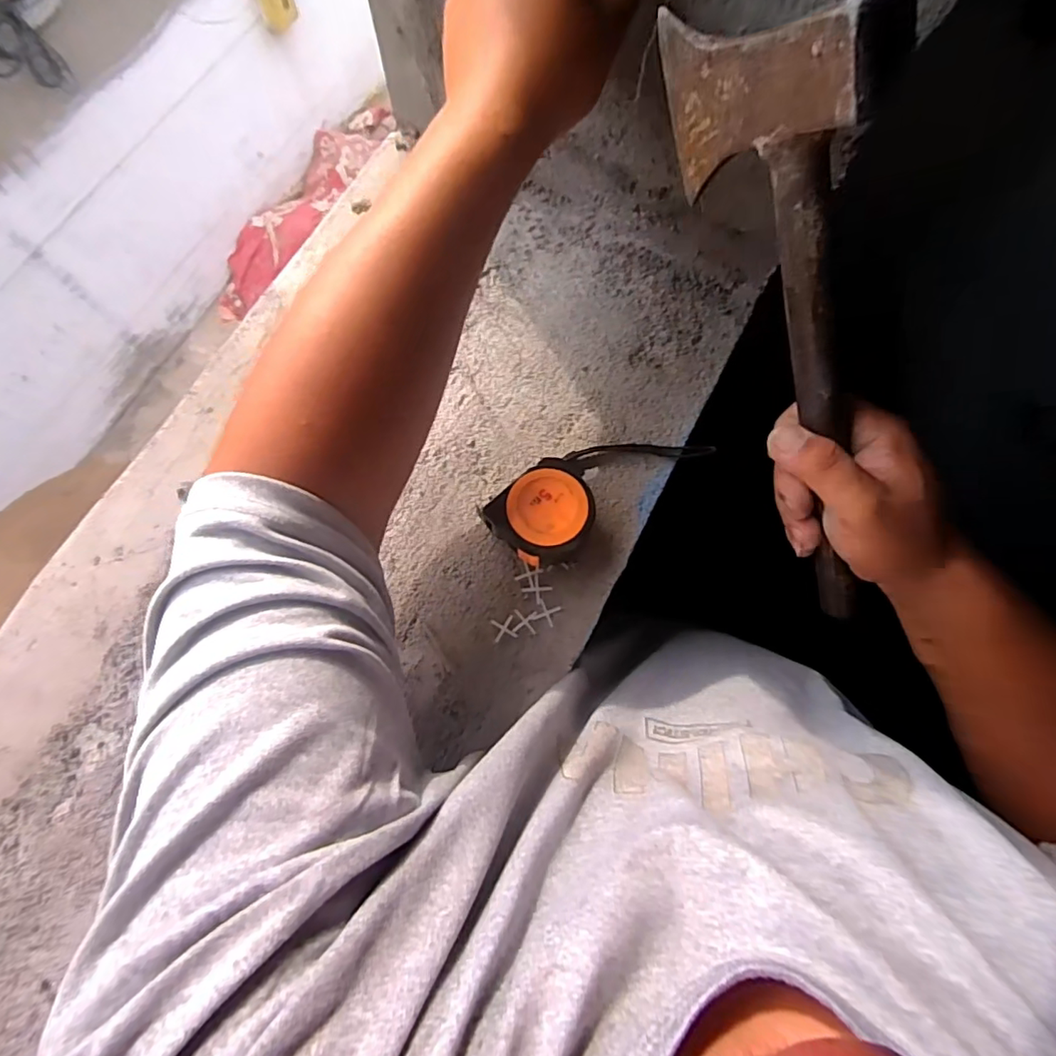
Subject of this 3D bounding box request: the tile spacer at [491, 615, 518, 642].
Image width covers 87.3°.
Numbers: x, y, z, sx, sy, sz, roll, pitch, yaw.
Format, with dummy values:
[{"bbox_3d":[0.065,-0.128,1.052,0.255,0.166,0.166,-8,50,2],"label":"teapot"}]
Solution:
[{"bbox_3d":[-0.017,0.071,0.392,0.016,0.004,0.016,-12,75,-4],"label":"tile spacer"}]

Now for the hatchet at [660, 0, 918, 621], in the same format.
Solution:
[{"bbox_3d":[0.161,-0.088,0.320,0.025,0.134,0.361,-27,115,-7],"label":"hatchet"}]

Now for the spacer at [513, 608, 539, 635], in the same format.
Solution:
[{"bbox_3d":[-0.002,0.067,0.393,0.016,0.004,0.016,5,75,1],"label":"spacer"}]

